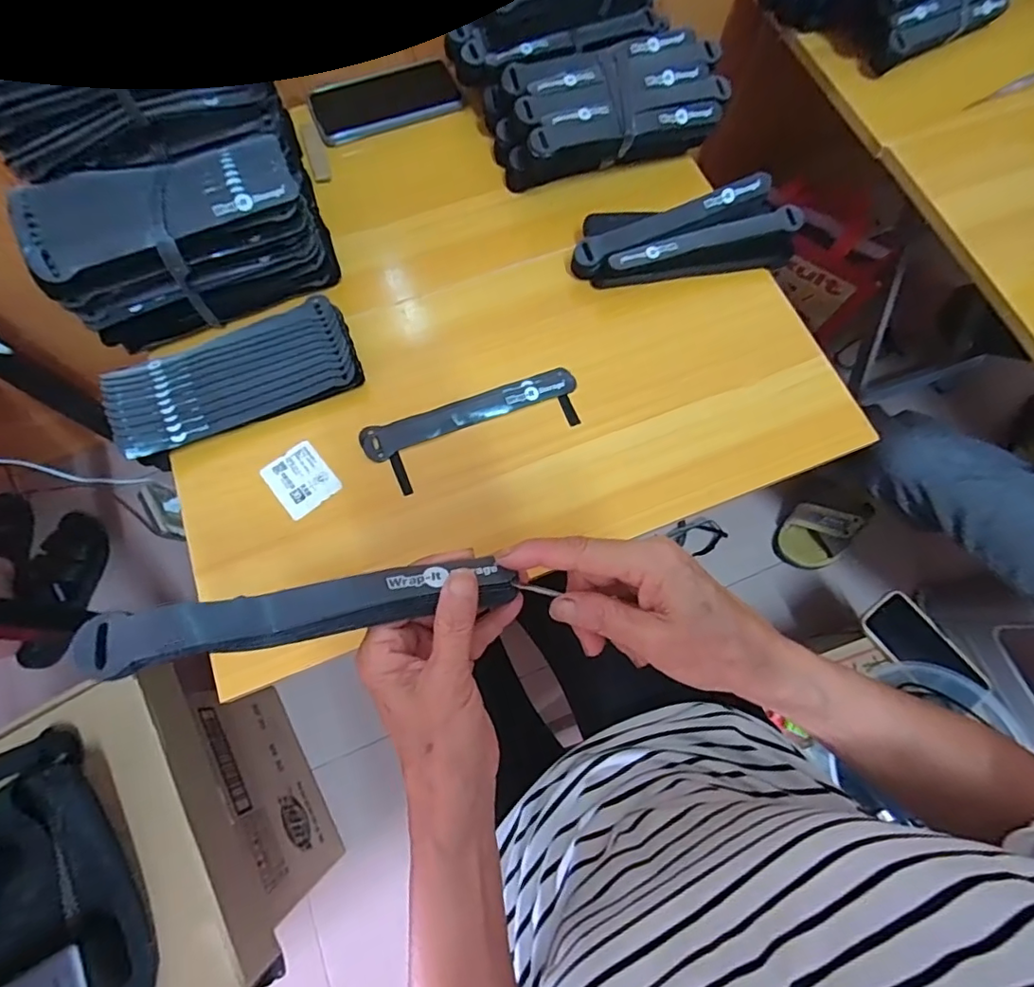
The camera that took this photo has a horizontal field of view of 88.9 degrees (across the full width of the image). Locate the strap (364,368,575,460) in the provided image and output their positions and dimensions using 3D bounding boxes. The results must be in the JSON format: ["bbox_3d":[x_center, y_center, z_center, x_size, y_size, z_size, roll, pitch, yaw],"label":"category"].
[{"bbox_3d":[-0.042,-0.073,0.476,0.196,0.008,0.031,-18,73,-8],"label":"strap"}]

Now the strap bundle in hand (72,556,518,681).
[{"bbox_3d":[-0.092,0.054,0.246,0.187,0.016,0.027,-7,71,-18],"label":"strap bundle in hand"}]

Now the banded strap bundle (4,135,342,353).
[{"bbox_3d":[-0.275,-0.217,0.448,0.212,0.093,0.097,-21,74,-9],"label":"banded strap bundle"}]

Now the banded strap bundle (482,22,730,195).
[{"bbox_3d":[0.089,-0.392,0.537,0.215,0.069,0.128,-20,73,-9],"label":"banded strap bundle"}]

